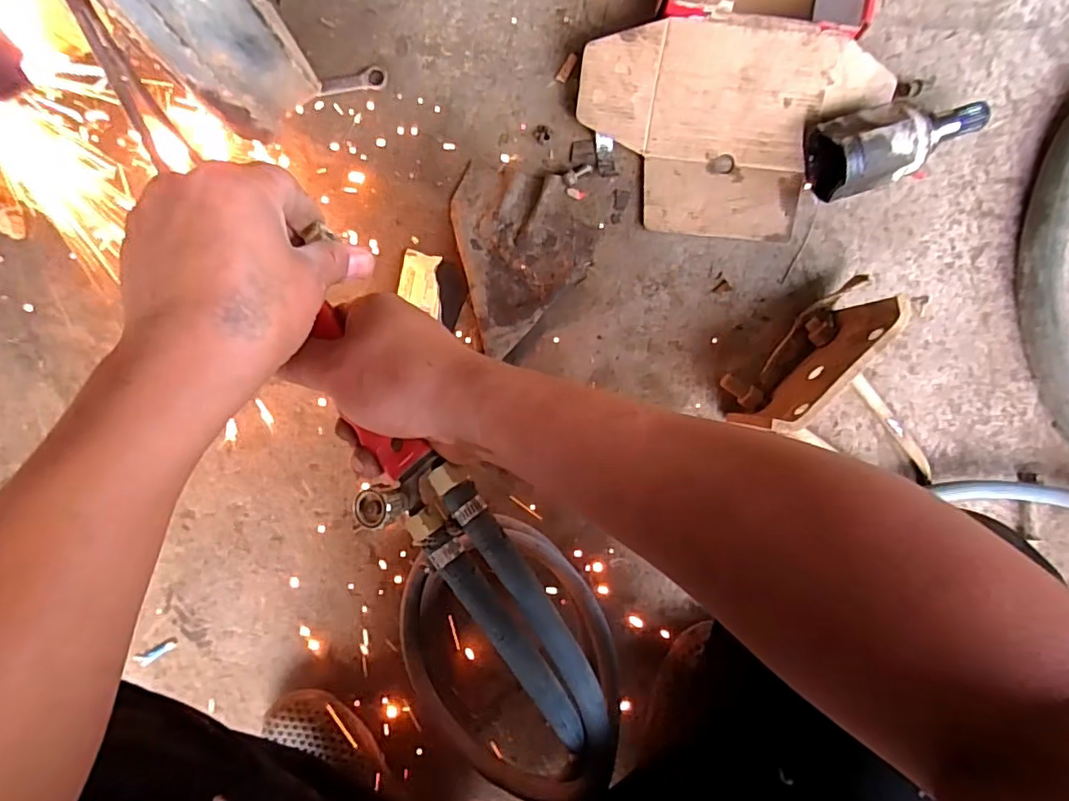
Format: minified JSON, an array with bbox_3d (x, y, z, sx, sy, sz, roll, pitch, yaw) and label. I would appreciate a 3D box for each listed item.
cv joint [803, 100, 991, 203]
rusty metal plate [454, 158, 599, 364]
[{"bbox_3d":[0.353,-0.255,0.571,0.162,0.070,0.076,-18,91,1],"label":"cv joint"},{"bbox_3d":[-0.006,-0.154,0.610,0.135,0.013,0.186,-13,92,1],"label":"rusty metal plate"}]

